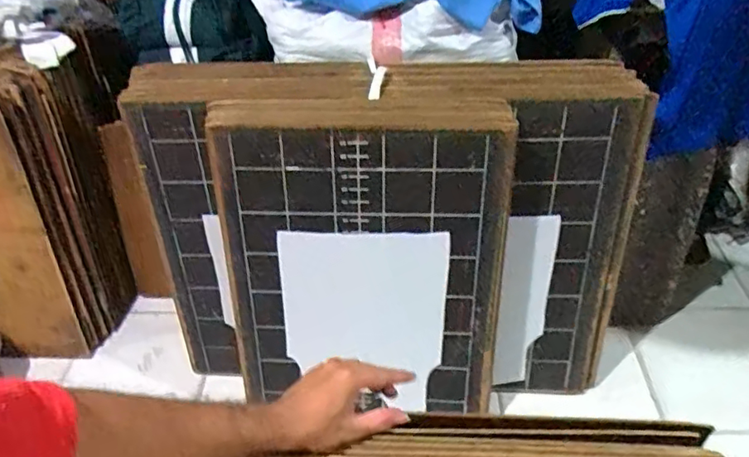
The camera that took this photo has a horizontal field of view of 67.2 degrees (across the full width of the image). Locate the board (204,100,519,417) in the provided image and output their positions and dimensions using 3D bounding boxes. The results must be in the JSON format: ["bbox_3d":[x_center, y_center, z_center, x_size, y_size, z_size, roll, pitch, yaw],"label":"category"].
[{"bbox_3d":[-0.025,0.088,1.243,0.605,0.744,0.070,-2,26,2],"label":"board"}]

